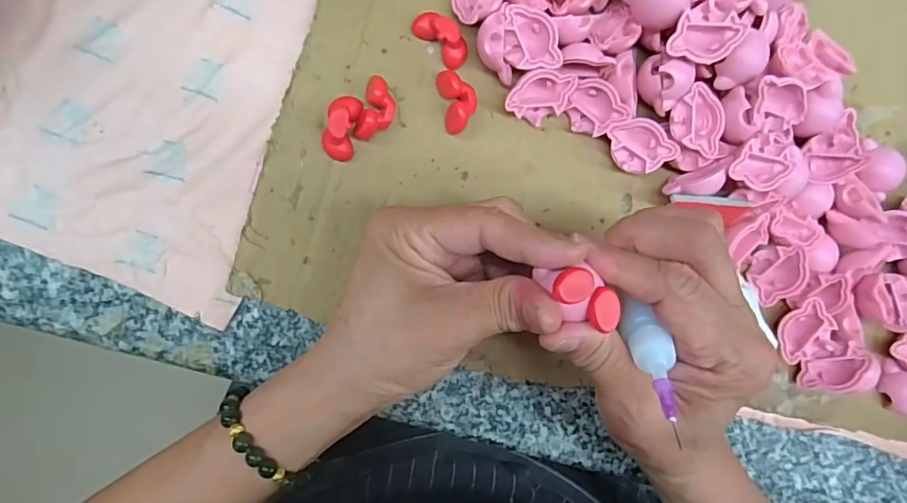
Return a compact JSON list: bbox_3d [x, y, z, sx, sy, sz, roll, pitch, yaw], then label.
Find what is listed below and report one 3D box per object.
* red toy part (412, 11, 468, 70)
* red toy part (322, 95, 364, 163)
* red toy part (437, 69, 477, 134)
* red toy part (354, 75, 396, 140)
[{"bbox_3d":[-0.005,-0.110,0.270,0.032,0.014,0.015,43,84,-6],"label":"red toy part"},{"bbox_3d":[-0.055,-0.062,0.261,0.015,0.014,0.032,14,87,-9],"label":"red toy part"},{"bbox_3d":[0.003,-0.078,0.271,0.016,0.014,0.030,-13,92,-9],"label":"red toy part"},{"bbox_3d":[-0.038,-0.070,0.264,0.016,0.015,0.030,19,87,-8],"label":"red toy part"}]

